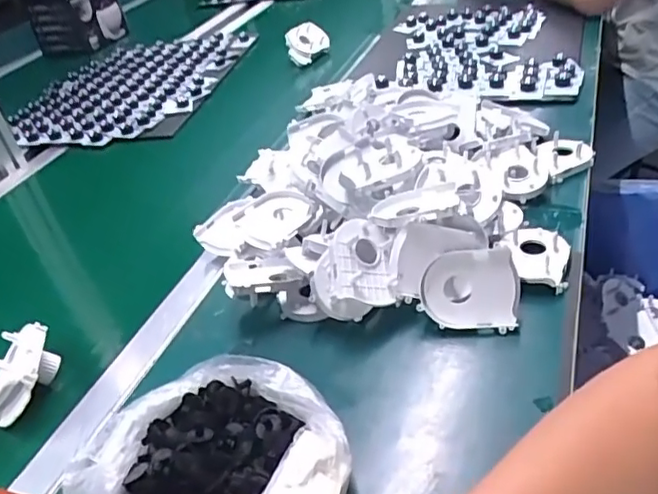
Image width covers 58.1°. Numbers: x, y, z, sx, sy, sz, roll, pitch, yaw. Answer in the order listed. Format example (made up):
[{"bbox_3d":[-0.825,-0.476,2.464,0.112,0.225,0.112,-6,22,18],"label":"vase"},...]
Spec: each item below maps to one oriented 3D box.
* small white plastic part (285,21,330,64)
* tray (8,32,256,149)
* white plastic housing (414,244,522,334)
[{"bbox_3d":[-0.038,-0.371,1.088,0.077,0.073,0.047,-6,37,2],"label":"small white plastic part"},{"bbox_3d":[-0.365,-0.298,1.119,0.353,0.045,0.440,-2,37,13],"label":"tray"},{"bbox_3d":[0.121,0.036,0.512,0.080,0.068,0.024,-4,4,10],"label":"white plastic housing"}]

